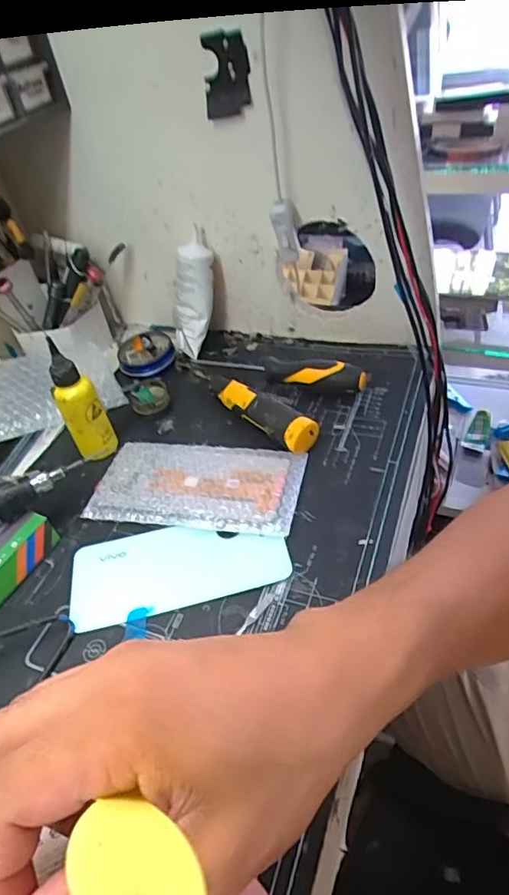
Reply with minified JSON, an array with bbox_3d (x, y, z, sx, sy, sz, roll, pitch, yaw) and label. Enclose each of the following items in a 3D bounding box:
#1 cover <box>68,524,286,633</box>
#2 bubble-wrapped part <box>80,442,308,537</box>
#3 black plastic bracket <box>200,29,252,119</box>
[{"bbox_3d":[-0.058,0.088,0.395,0.162,0.006,0.065,-15,55,1],"label":"cover"},{"bbox_3d":[-0.048,0.029,0.439,0.170,0.011,0.088,3,45,14],"label":"bubble-wrapped part"},{"bbox_3d":[-0.022,-0.298,0.419,0.043,0.056,0.014,13,45,24],"label":"black plastic bracket"}]

